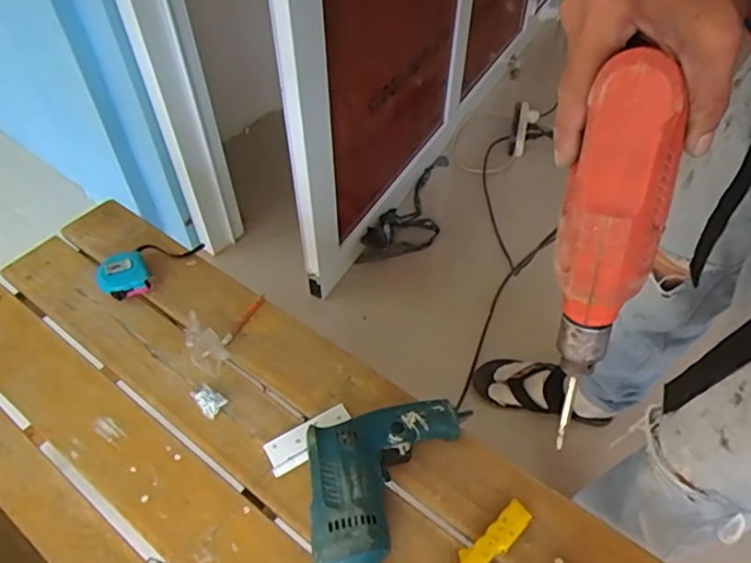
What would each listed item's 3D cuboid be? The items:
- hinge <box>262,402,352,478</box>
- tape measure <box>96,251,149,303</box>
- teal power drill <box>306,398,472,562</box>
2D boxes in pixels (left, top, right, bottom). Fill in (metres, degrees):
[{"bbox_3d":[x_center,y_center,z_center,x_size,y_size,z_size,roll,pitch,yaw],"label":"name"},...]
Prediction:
[{"bbox_3d":[-0.073,0.178,0.634,0.103,0.010,0.040,-26,53,-20],"label":"hinge"},{"bbox_3d":[-0.355,-0.006,0.786,0.068,0.037,0.064,-24,53,-19],"label":"tape measure"},{"bbox_3d":[-0.020,0.218,0.568,0.141,0.062,0.278,21,52,18],"label":"teal power drill"}]

